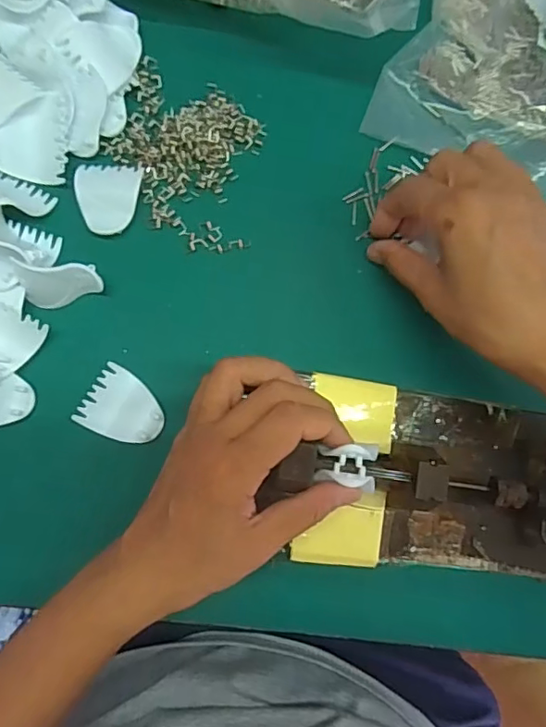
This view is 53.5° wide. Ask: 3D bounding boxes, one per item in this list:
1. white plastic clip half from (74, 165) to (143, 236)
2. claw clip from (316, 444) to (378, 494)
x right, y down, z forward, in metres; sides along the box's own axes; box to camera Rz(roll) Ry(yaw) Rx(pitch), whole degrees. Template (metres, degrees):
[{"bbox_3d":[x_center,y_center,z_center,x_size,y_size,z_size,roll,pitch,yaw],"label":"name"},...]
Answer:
[{"bbox_3d":[-0.100,-0.099,0.329,0.038,0.004,0.041,0,84,-6],"label":"white plastic clip half"},{"bbox_3d":[0.040,0.053,0.285,0.032,0.018,0.024,12,83,-4],"label":"claw clip"}]

